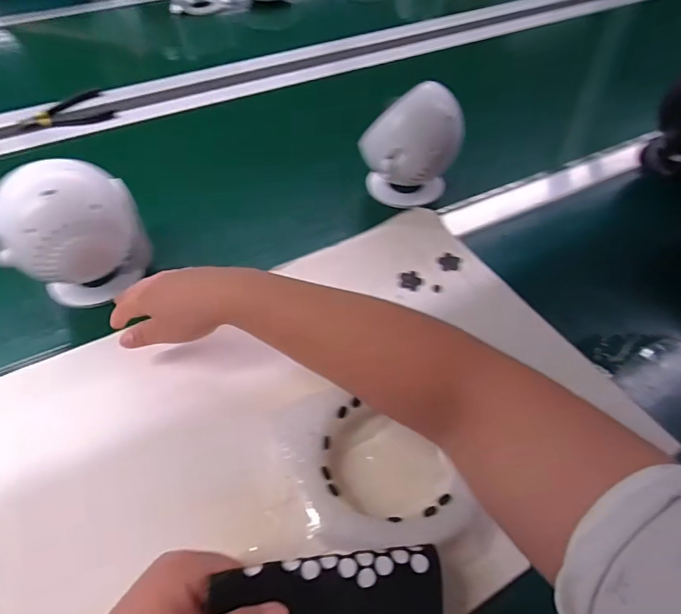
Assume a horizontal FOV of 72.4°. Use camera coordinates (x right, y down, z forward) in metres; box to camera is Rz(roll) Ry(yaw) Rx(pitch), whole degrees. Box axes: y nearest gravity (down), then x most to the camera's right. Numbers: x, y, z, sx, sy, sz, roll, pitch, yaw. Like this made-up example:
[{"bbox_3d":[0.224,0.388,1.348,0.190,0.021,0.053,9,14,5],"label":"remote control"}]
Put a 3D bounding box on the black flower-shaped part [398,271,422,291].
[{"bbox_3d":[0.074,-0.028,0.493,0.022,0.004,0.025,-7,51,-6],"label":"black flower-shaped part"}]

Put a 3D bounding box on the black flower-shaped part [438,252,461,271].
[{"bbox_3d":[0.118,-0.048,0.507,0.023,0.004,0.025,19,53,15],"label":"black flower-shaped part"}]

